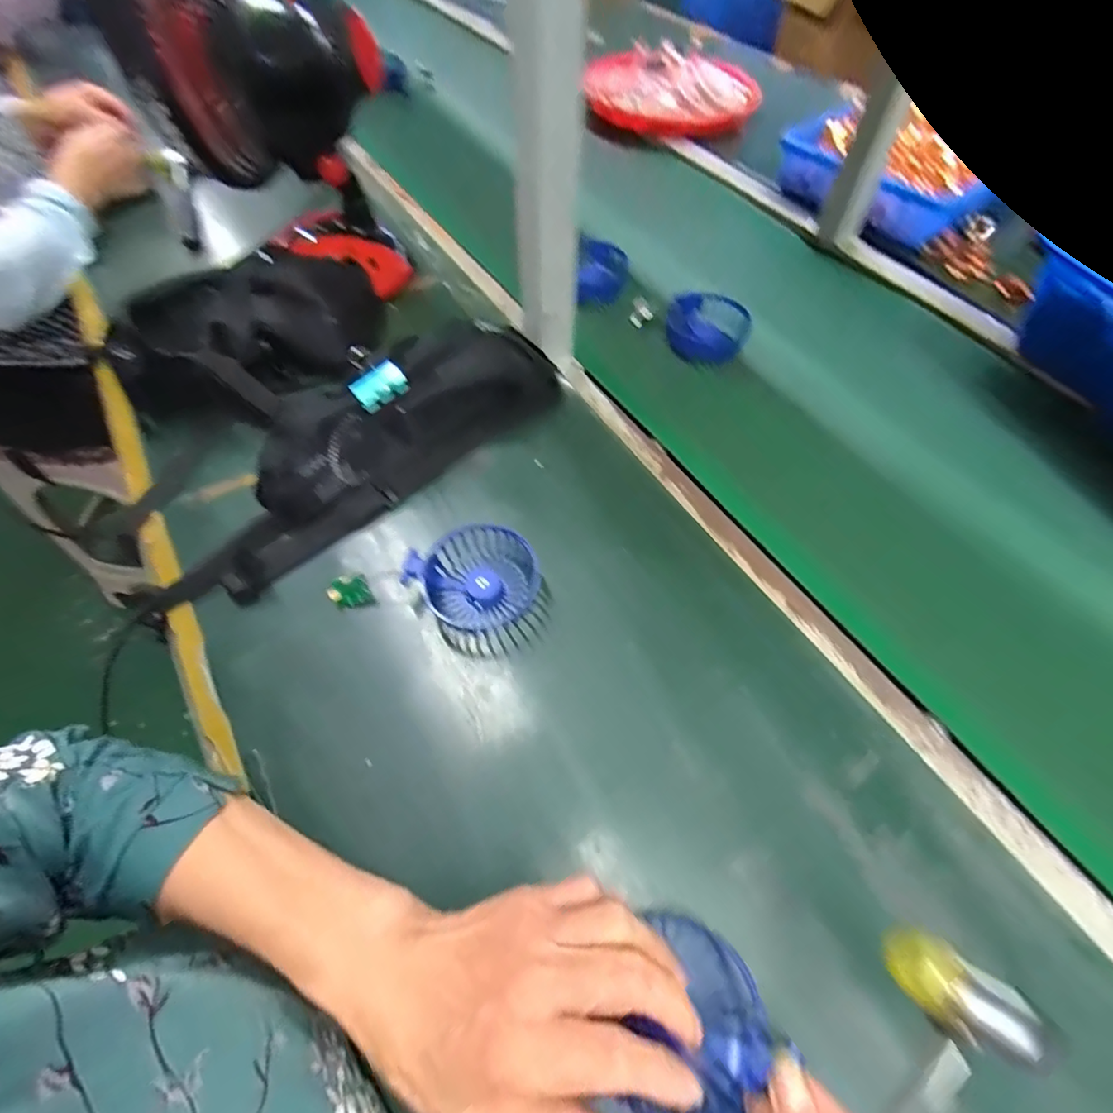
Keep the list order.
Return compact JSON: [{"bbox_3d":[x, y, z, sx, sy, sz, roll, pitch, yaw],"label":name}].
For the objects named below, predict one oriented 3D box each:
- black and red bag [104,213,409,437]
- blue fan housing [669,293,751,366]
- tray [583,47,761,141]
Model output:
[{"bbox_3d":[-0.292,-0.270,0.587,0.178,0.104,0.344,36,65,20],"label":"black and red bag"},{"bbox_3d":[0.164,-0.246,0.601,0.087,0.033,0.085,15,75,11],"label":"blue fan housing"},{"bbox_3d":[0.183,-0.746,0.886,0.277,0.056,0.187,11,59,7],"label":"tray"}]

